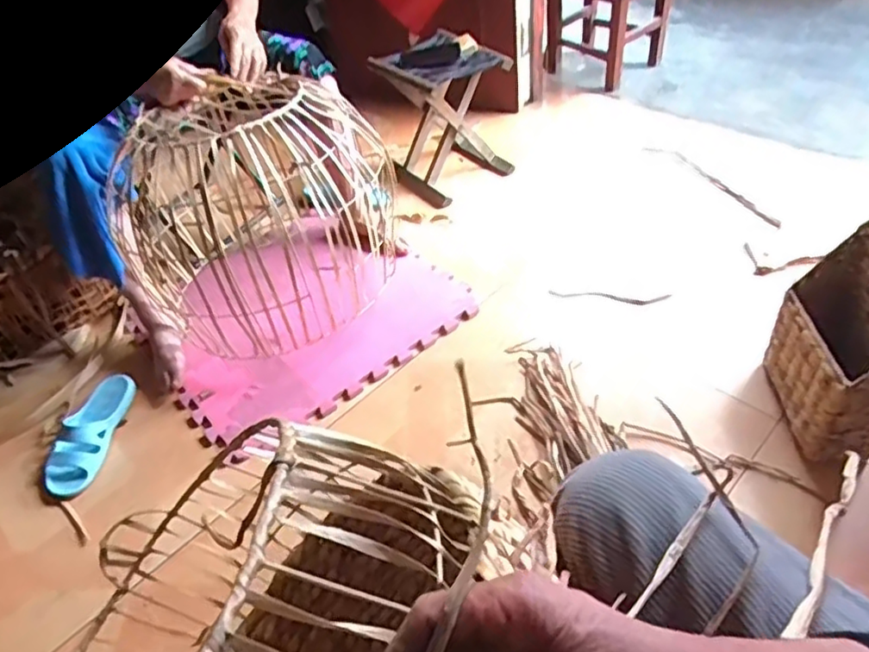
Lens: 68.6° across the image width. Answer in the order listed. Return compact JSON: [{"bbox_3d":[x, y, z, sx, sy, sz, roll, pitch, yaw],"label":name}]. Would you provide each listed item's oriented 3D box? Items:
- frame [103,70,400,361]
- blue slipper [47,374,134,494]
[{"bbox_3d":[-0.331,-0.221,1.221,0.399,0.380,0.422,19,50,25],"label":"frame"},{"bbox_3d":[-0.646,0.193,1.190,0.104,0.049,0.254,-5,44,3],"label":"blue slipper"}]

